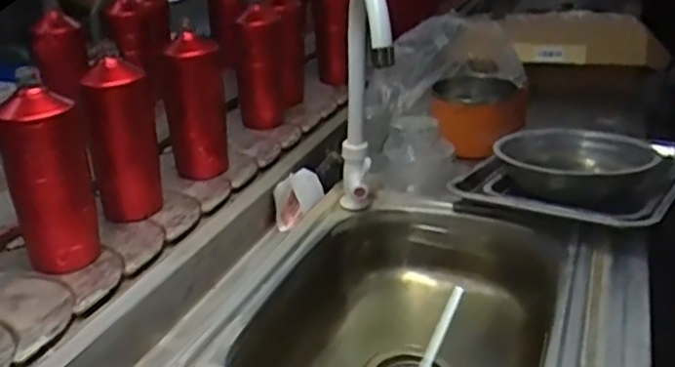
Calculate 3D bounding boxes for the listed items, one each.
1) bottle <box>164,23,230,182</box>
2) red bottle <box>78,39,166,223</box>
[{"bbox_3d":[-0.200,-0.111,0.951,0.062,0.202,0.062,-17,29,-29],"label":"bottle"},{"bbox_3d":[-0.263,-0.055,0.838,0.064,0.200,0.072,11,28,25],"label":"red bottle"}]

